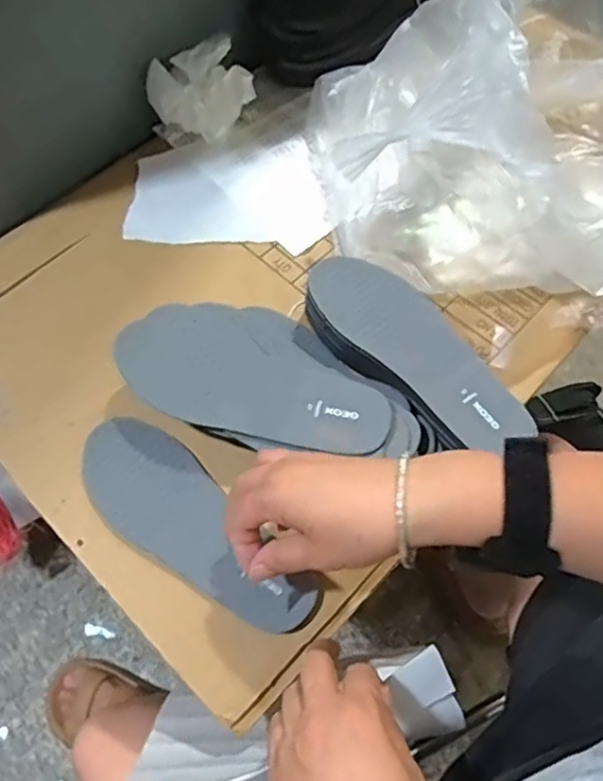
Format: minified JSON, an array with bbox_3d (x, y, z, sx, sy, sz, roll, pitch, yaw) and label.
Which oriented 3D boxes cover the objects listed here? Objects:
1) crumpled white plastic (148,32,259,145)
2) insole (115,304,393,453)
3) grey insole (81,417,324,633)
[{"bbox_3d":[-0.093,-0.277,0.589,0.091,0.060,0.073,-35,71,-19],"label":"crumpled white plastic"},{"bbox_3d":[-0.034,-0.007,0.445,0.195,0.012,0.087,21,64,6],"label":"insole"},{"bbox_3d":[-0.077,0.094,0.436,0.199,0.009,0.071,40,68,15],"label":"grey insole"}]

